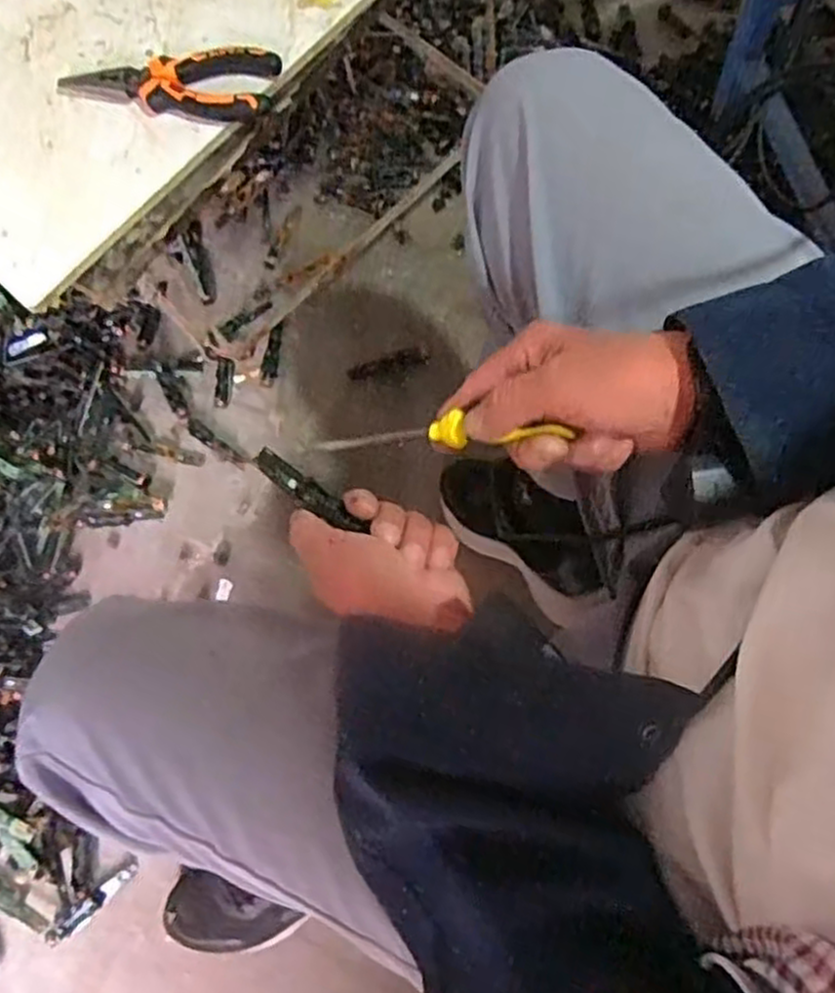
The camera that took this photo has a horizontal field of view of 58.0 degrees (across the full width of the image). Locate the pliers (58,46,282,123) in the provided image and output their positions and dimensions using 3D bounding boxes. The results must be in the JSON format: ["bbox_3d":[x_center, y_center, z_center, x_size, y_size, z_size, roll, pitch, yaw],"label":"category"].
[{"bbox_3d":[-0.179,-0.294,0.536,0.159,0.028,0.048,5,72,10],"label":"pliers"}]

